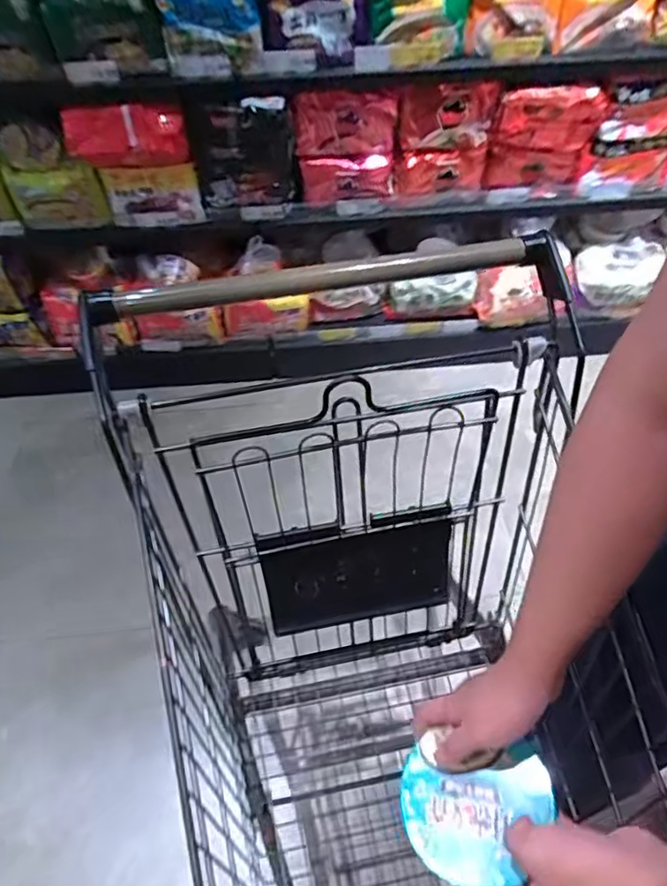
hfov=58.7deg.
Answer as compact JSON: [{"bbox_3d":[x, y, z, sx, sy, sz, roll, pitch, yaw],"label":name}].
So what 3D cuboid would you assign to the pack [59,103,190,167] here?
[{"bbox_3d":[-0.380,-0.560,1.083,0.214,0.116,0.034,-8,52,-5],"label":"pack"}]

